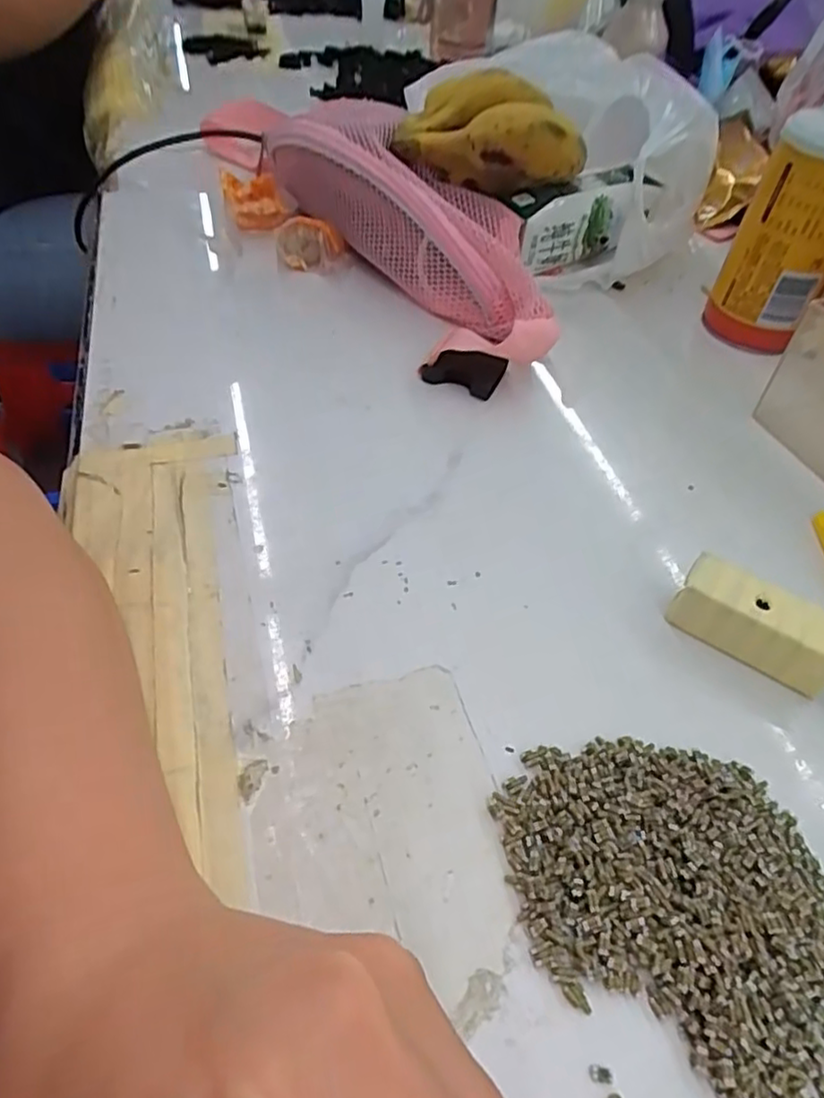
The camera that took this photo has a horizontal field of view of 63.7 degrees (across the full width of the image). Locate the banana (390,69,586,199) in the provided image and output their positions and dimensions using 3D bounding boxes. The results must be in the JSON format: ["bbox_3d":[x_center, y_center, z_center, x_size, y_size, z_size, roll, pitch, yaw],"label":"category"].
[{"bbox_3d":[0.051,-0.263,0.433,0.119,0.069,0.045,-4,50,-8],"label":"banana"}]

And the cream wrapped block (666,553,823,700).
[{"bbox_3d":[0.142,0.031,0.272,0.064,0.028,0.027,30,53,20],"label":"cream wrapped block"}]

